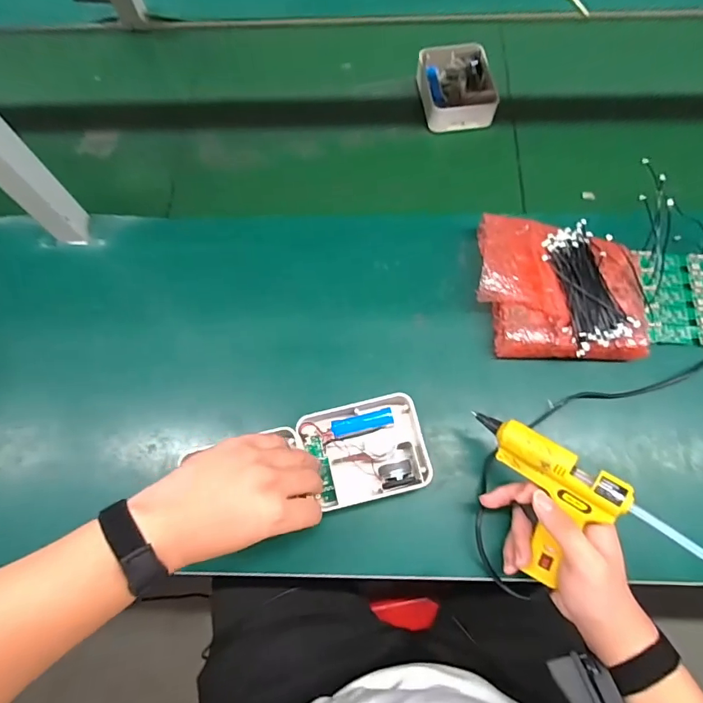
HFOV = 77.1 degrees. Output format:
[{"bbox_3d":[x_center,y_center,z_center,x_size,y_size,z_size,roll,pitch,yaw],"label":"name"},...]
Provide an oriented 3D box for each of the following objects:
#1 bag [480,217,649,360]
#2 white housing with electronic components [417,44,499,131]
[{"bbox_3d":[0.246,-0.075,0.529,0.184,0.060,0.171,4,70,3],"label":"bag"},{"bbox_3d":[0.156,-0.394,0.662,0.105,0.043,0.148,-7,70,-1],"label":"white housing with electronic components"}]

